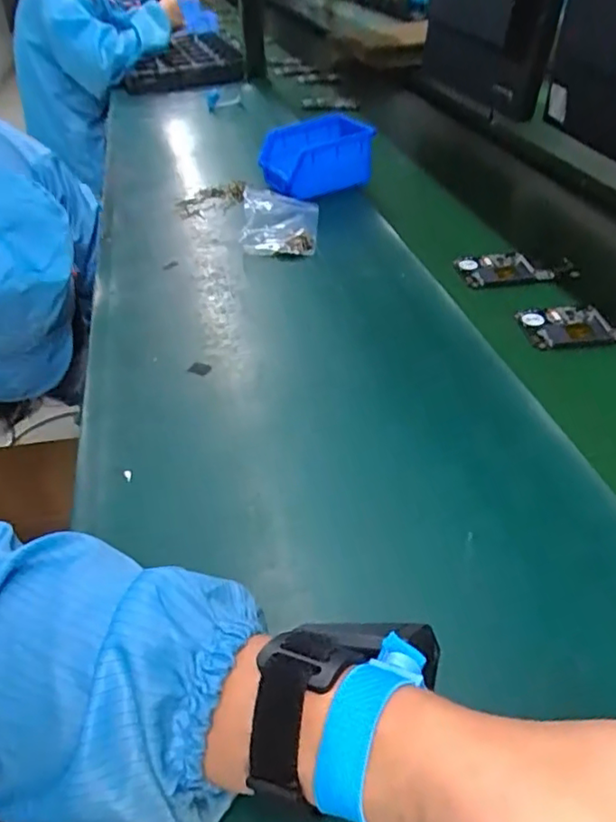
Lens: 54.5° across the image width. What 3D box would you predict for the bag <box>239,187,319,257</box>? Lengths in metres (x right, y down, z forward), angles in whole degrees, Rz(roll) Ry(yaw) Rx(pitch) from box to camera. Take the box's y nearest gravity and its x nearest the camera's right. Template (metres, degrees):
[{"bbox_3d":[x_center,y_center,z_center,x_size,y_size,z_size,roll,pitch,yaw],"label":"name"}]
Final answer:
[{"bbox_3d":[-0.036,-0.233,0.745,0.095,0.048,0.144,1,34,0],"label":"bag"}]

